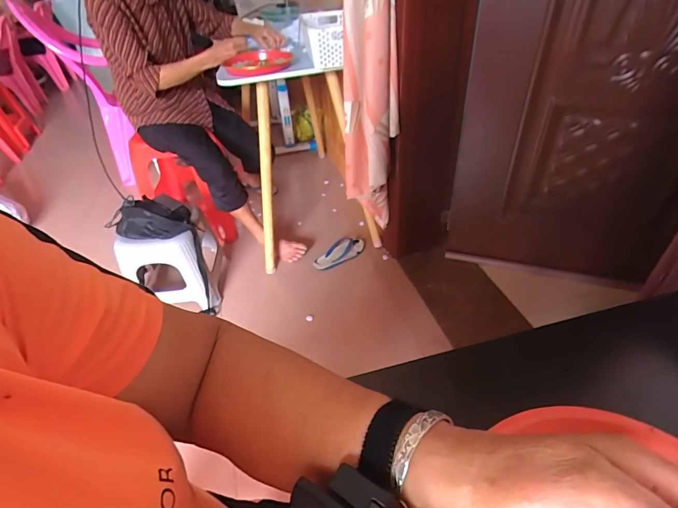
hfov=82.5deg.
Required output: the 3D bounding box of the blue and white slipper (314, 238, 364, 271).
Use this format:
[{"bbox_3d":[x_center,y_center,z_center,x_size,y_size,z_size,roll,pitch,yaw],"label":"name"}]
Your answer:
[{"bbox_3d":[0.001,-0.011,1.620,0.238,0.047,0.097,-23,44,-20],"label":"blue and white slipper"}]

